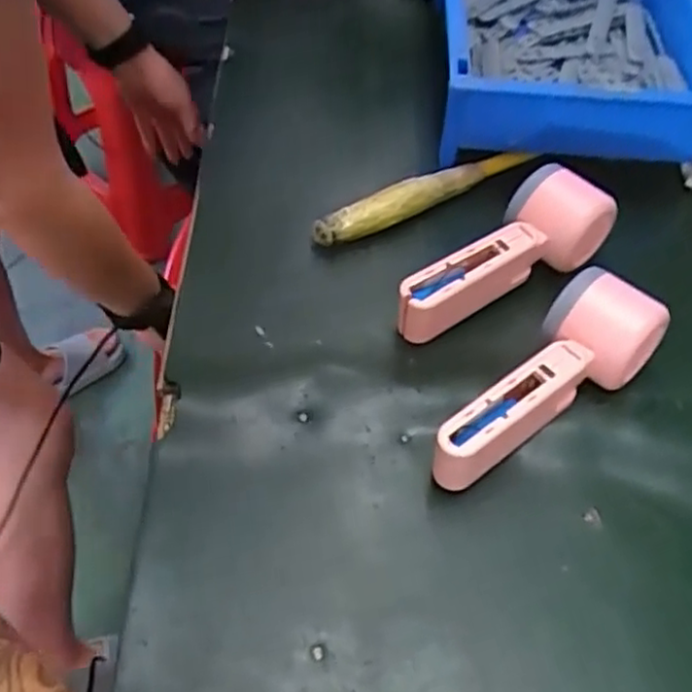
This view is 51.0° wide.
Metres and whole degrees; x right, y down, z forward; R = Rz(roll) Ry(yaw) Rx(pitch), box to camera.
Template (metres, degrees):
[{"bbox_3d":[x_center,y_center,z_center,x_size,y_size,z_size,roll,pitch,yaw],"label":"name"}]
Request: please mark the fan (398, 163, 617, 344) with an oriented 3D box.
[{"bbox_3d":[0.096,-0.063,0.472,0.159,0.063,0.056,-22,56,-20],"label":"fan"}]

